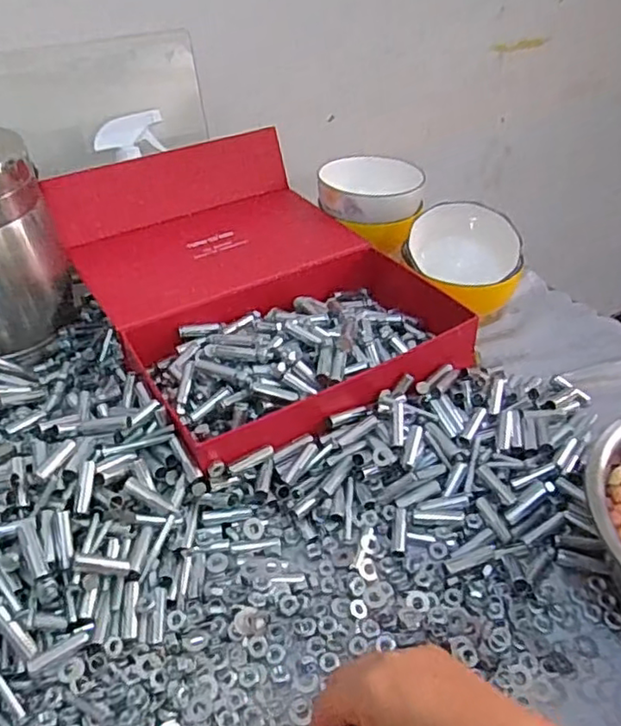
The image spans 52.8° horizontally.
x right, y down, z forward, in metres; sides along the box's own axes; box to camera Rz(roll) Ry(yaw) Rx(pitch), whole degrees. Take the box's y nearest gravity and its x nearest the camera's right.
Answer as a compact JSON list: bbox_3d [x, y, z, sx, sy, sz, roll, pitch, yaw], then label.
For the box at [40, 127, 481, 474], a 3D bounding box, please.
[{"bbox_3d":[-0.071,-0.103,0.658,0.293,0.106,0.418,-22,44,-24],"label":"box"}]

